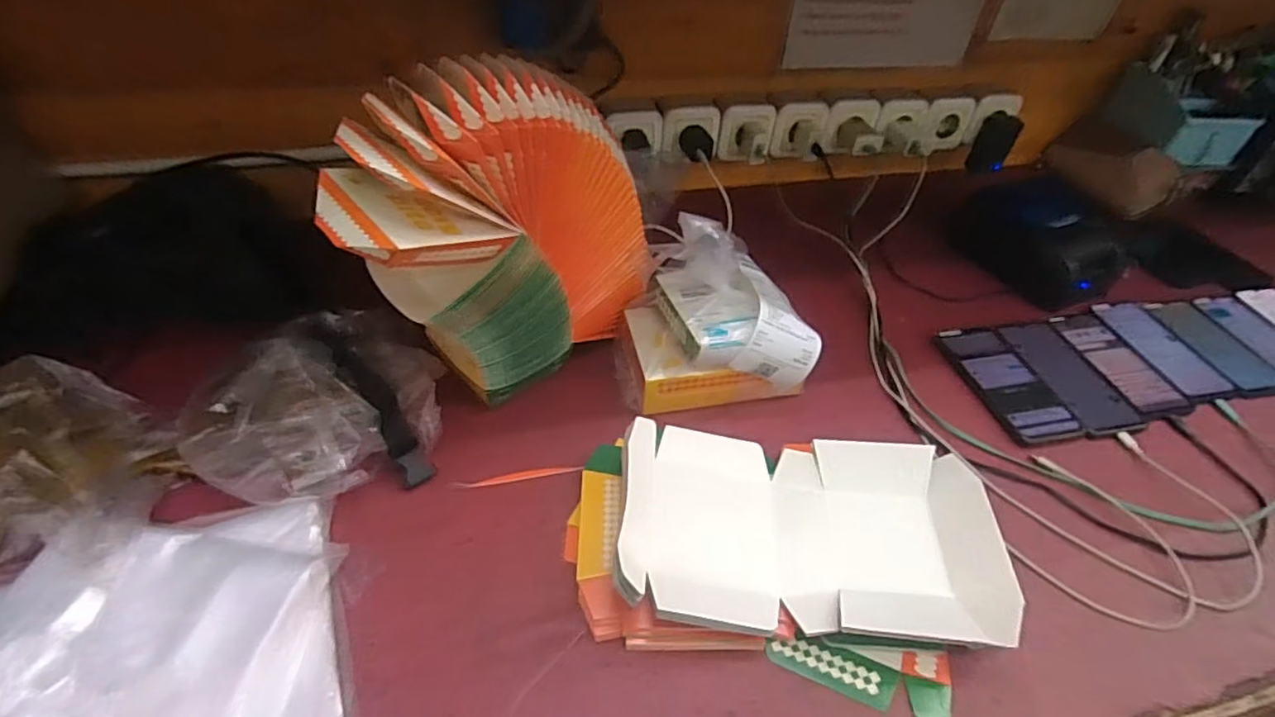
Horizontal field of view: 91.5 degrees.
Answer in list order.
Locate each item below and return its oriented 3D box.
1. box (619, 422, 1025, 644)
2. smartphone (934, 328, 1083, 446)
[{"bbox_3d":[0.137,0.142,0.517,0.306,0.049,0.174,5,44,1],"label":"box"},{"bbox_3d":[0.410,0.022,0.688,0.089,0.009,0.163,-6,45,-11],"label":"smartphone"}]

